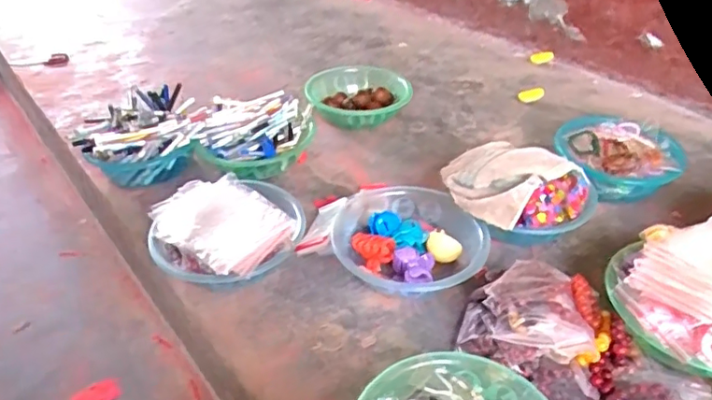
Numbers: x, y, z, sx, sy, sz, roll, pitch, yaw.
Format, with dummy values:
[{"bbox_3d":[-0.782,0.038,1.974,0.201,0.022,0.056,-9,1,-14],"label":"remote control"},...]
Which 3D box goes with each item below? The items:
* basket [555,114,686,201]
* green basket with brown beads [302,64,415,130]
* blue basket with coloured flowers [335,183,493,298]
[{"bbox_3d":[0.496,-0.076,1.080,0.220,0.090,0.176,-6,37,-8],"label":"basket"},{"bbox_3d":[0.005,-0.231,1.297,0.234,0.076,0.193,-5,37,-5],"label":"green basket with brown beads"},{"bbox_3d":[0.085,0.070,0.913,0.228,0.078,0.224,0,37,0],"label":"blue basket with coloured flowers"}]

